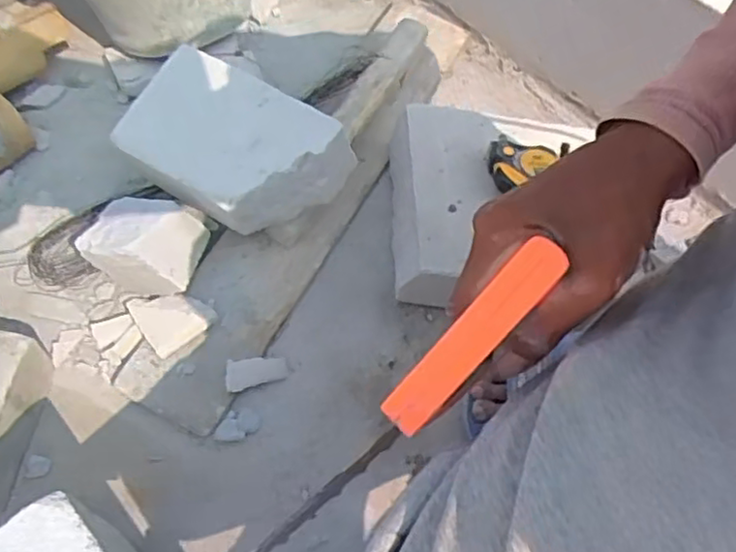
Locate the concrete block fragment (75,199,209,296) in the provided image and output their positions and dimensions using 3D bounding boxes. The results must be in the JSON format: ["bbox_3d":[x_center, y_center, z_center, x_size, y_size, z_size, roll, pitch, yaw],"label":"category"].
[{"bbox_3d":[-0.211,-0.028,0.636,0.099,0.090,0.071,18,62,4],"label":"concrete block fragment"}]

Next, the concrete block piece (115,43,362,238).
[{"bbox_3d":[-0.130,-0.122,0.639,0.204,0.078,0.127,28,64,11],"label":"concrete block piece"}]

